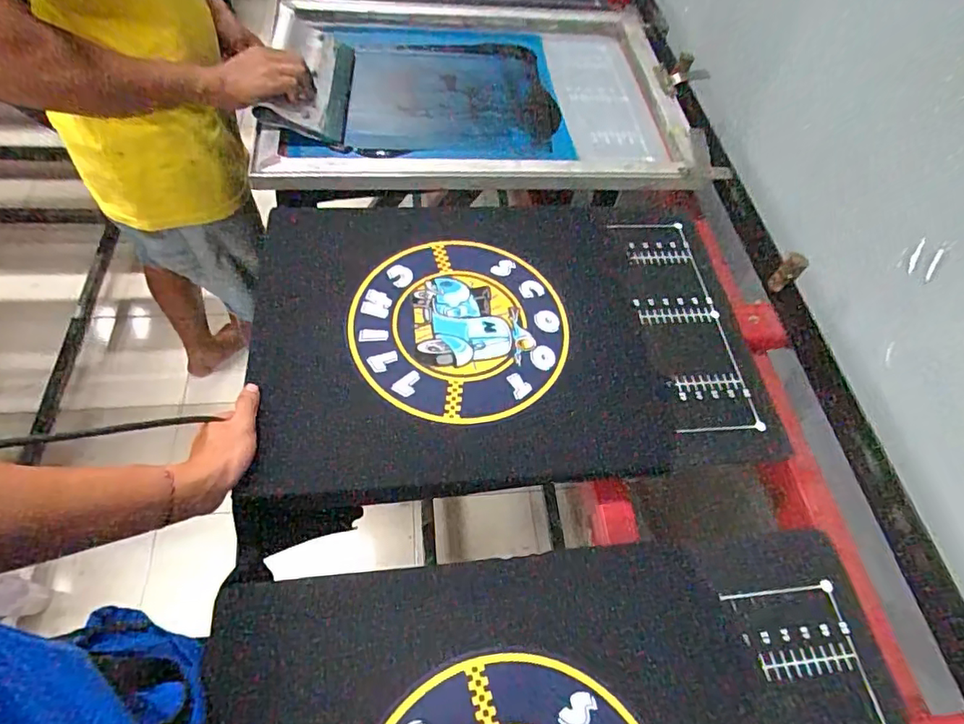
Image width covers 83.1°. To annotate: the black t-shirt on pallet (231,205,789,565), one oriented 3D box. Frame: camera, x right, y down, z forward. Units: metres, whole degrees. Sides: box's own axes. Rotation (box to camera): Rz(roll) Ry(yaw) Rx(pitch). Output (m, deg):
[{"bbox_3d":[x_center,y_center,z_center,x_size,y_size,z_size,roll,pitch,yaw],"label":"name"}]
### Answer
[{"bbox_3d":[0.034,-0.045,0.679,0.591,0.044,0.412,-5,58,-7],"label":"black t-shirt on pallet"}]

